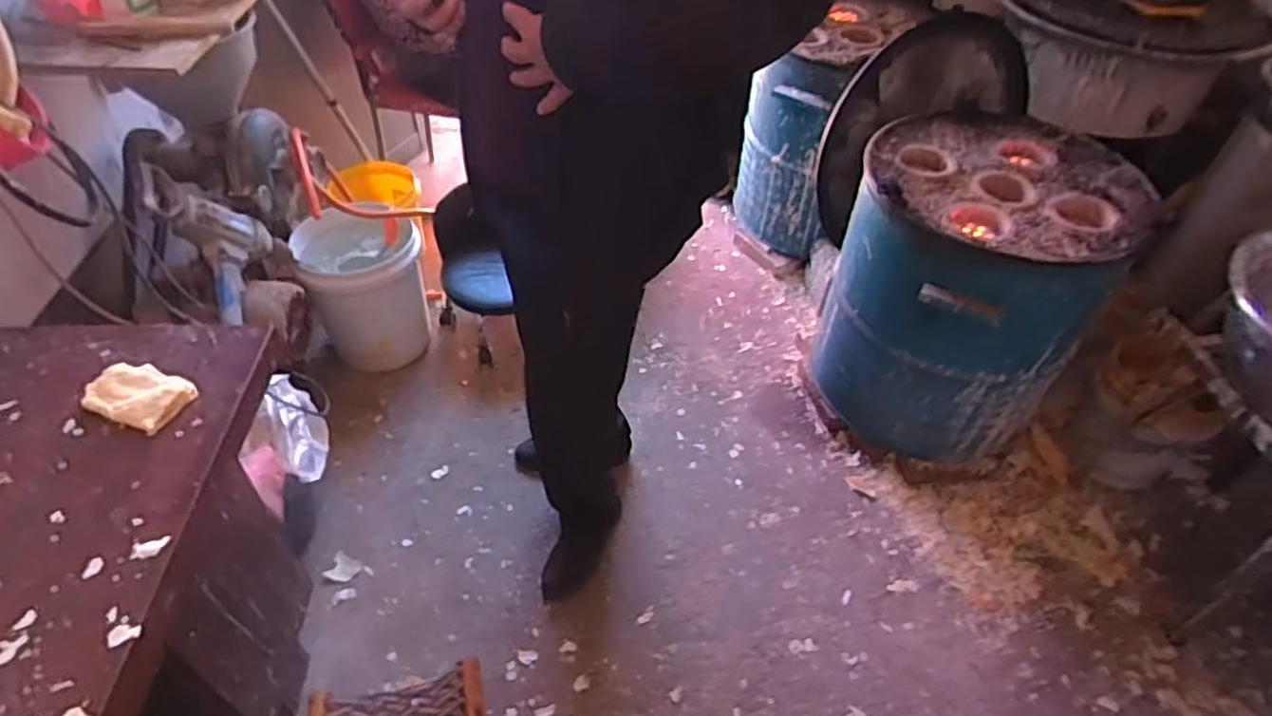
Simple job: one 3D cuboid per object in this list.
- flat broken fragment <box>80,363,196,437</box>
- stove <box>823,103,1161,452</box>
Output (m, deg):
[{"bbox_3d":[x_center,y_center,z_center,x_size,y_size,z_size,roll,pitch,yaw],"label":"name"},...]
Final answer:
[{"bbox_3d":[-0.616,0.045,0.863,0.121,0.020,0.081,16,47,12],"label":"flat broken fragment"},{"bbox_3d":[0.778,-0.170,1.695,0.553,0.631,0.599,2,45,-2],"label":"stove"}]

